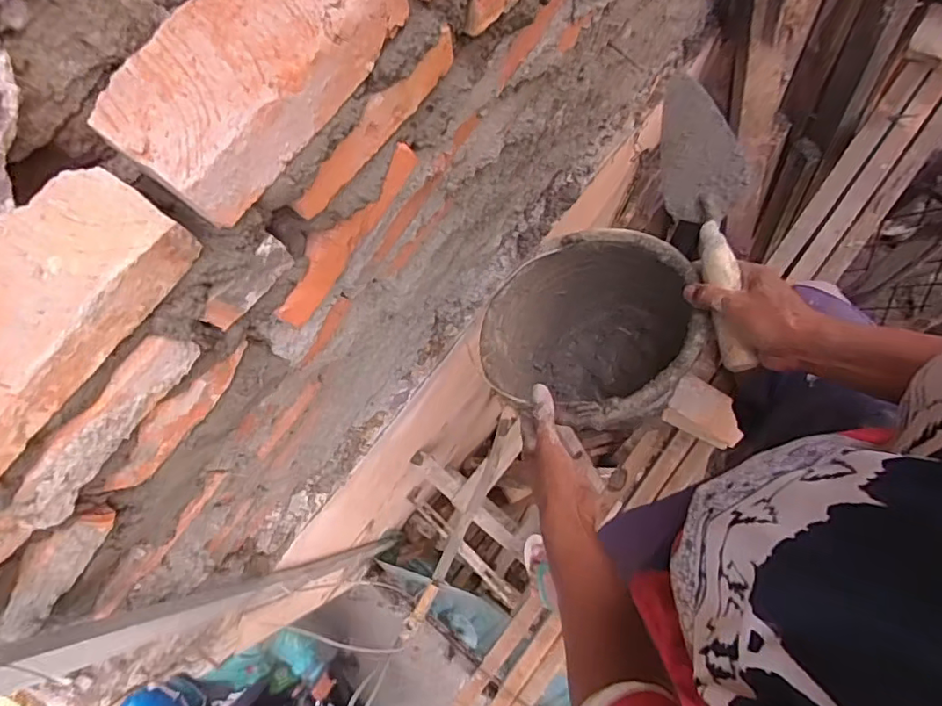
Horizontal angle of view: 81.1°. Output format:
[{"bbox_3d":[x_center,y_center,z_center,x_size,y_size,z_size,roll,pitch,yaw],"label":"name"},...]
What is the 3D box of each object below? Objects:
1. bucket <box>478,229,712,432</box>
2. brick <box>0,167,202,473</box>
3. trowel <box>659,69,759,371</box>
[{"bbox_3d":[0.168,-0.007,0.685,0.263,0.190,0.242,-14,59,24],"label":"bucket"},{"bbox_3d":[-0.242,-0.019,0.295,0.084,0.040,0.180,34,76,10],"label":"brick"},{"bbox_3d":[0.257,-0.135,0.586,0.077,0.060,0.311,-5,81,-1],"label":"trowel"}]

